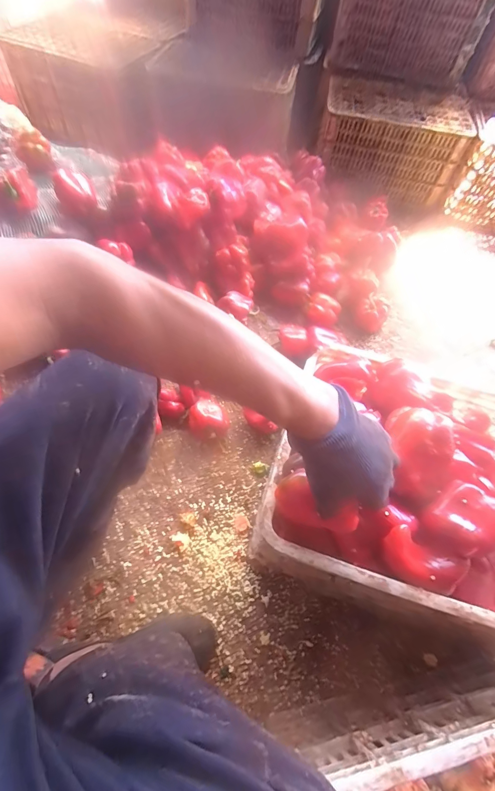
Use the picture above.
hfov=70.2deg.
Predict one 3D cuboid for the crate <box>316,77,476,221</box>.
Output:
[{"bbox_3d":[0.550,-0.995,1.405,0.528,0.303,0.415,16,59,4],"label":"crate"}]

